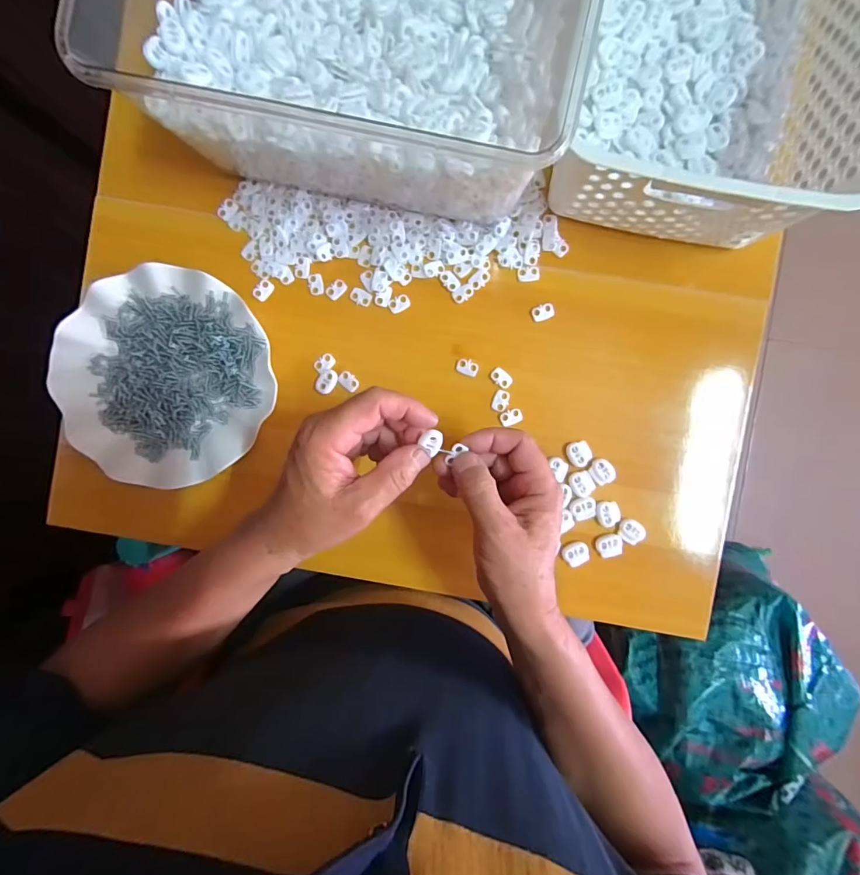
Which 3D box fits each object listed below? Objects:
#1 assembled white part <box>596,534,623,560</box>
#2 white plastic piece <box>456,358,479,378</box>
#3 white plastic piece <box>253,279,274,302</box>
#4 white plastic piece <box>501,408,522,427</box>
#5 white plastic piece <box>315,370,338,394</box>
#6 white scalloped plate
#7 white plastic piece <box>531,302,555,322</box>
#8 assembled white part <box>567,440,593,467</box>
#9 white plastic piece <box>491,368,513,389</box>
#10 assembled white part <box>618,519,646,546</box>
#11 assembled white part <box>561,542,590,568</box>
[{"bbox_3d":[0.156,0.094,0.393,0.022,0.009,0.017,-23,90,2],"label":"assembled white part"},{"bbox_3d":[0.033,-0.062,0.400,0.019,0.005,0.014,19,91,1],"label":"white plastic piece"},{"bbox_3d":[-0.147,-0.130,0.400,0.013,0.005,0.019,38,92,0],"label":"white plastic piece"},{"bbox_3d":[0.072,-0.018,0.398,0.019,0.004,0.012,-20,91,2],"label":"white plastic piece"},{"bbox_3d":[-0.091,-0.049,0.400,0.015,0.004,0.023,32,92,1],"label":"white plastic piece"},{"bbox_3d":[-0.227,-0.051,0.392,0.179,0.021,0.177,0,91,1],"label":"white scalloped plate"},{"bbox_3d":[0.099,-0.110,0.395,0.019,0.004,0.013,-21,91,2],"label":"white plastic piece"},{"bbox_3d":[0.130,0.014,0.393,0.020,0.004,0.022,-29,90,2],"label":"assembled white part"},{"bbox_3d":[0.063,-0.052,0.399,0.019,0.004,0.013,36,92,0],"label":"white plastic piece"},{"bbox_3d":[0.175,0.082,0.393,0.021,0.005,0.020,34,92,1],"label":"assembled white part"},{"bbox_3d":[0.128,0.102,0.395,0.022,0.006,0.019,-31,90,2],"label":"assembled white part"}]

